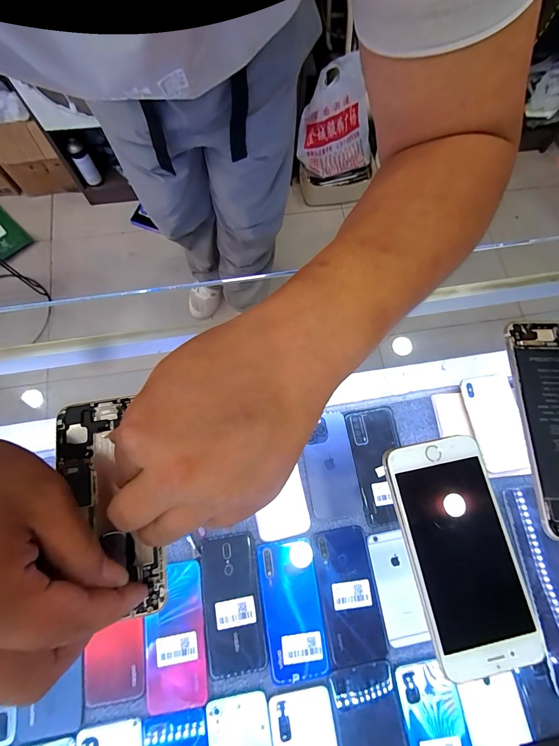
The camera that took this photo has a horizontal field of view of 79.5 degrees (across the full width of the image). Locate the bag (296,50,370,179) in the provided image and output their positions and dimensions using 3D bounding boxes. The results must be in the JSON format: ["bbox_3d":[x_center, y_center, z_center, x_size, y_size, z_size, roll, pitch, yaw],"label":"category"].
[{"bbox_3d":[0.194,-0.914,1.243,0.277,0.350,0.068,-20,48,4],"label":"bag"}]

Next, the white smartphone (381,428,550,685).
[{"bbox_3d":[0.115,0.112,0.215,0.065,0.006,0.134,-10,74,-5],"label":"white smartphone"}]

